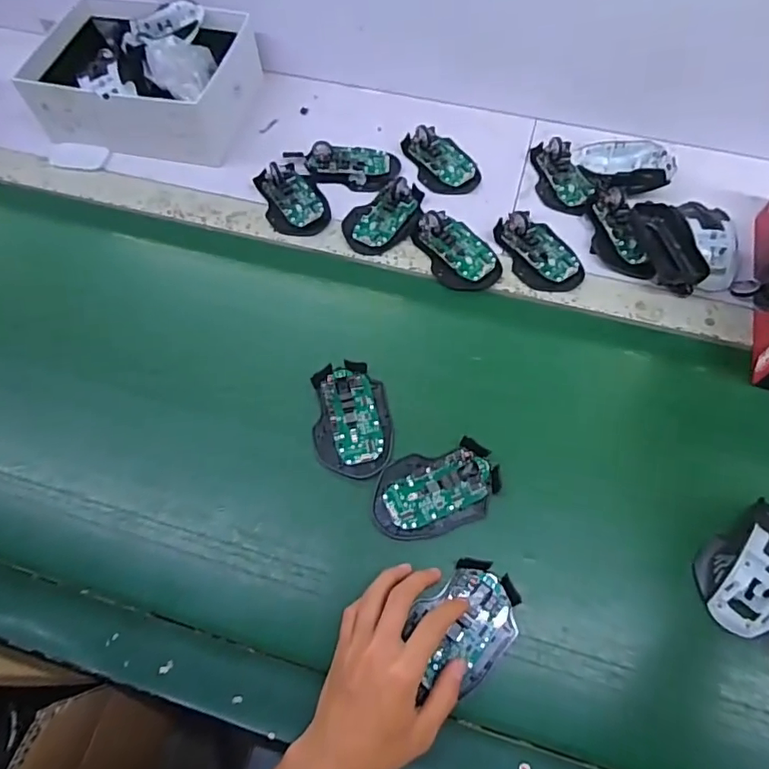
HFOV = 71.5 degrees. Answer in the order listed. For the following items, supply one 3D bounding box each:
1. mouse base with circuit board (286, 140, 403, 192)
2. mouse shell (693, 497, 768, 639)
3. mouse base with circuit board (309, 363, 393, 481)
[{"bbox_3d":[-0.053,-0.279,0.663,0.140,0.028,0.058,-3,64,-1],"label":"mouse base with circuit board"},{"bbox_3d":[0.307,0.147,0.432,0.107,0.033,0.069,-34,68,-14],"label":"mouse shell"},{"bbox_3d":[-0.031,0.032,0.514,0.071,0.015,0.114,-5,64,-1],"label":"mouse base with circuit board"}]

